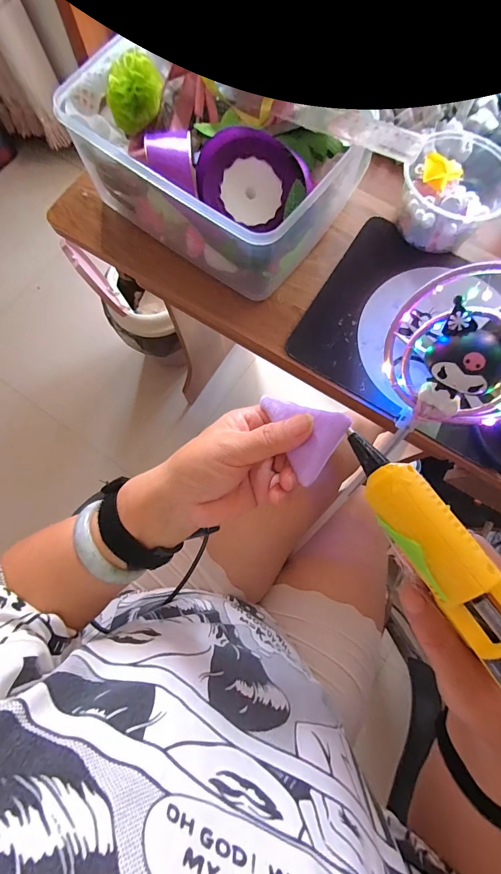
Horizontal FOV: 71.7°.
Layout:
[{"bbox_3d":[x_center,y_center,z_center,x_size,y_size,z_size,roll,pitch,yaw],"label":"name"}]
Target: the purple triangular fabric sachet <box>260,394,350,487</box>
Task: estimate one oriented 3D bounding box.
[{"bbox_3d":[0.030,-0.008,0.232,0.068,0.006,0.049,48,116,39],"label":"purple triangular fabric sachet"}]

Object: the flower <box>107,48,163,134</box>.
[{"bbox_3d":[-0.103,-0.306,0.307,0.049,0.038,0.036,-14,77,-3],"label":"flower"}]

